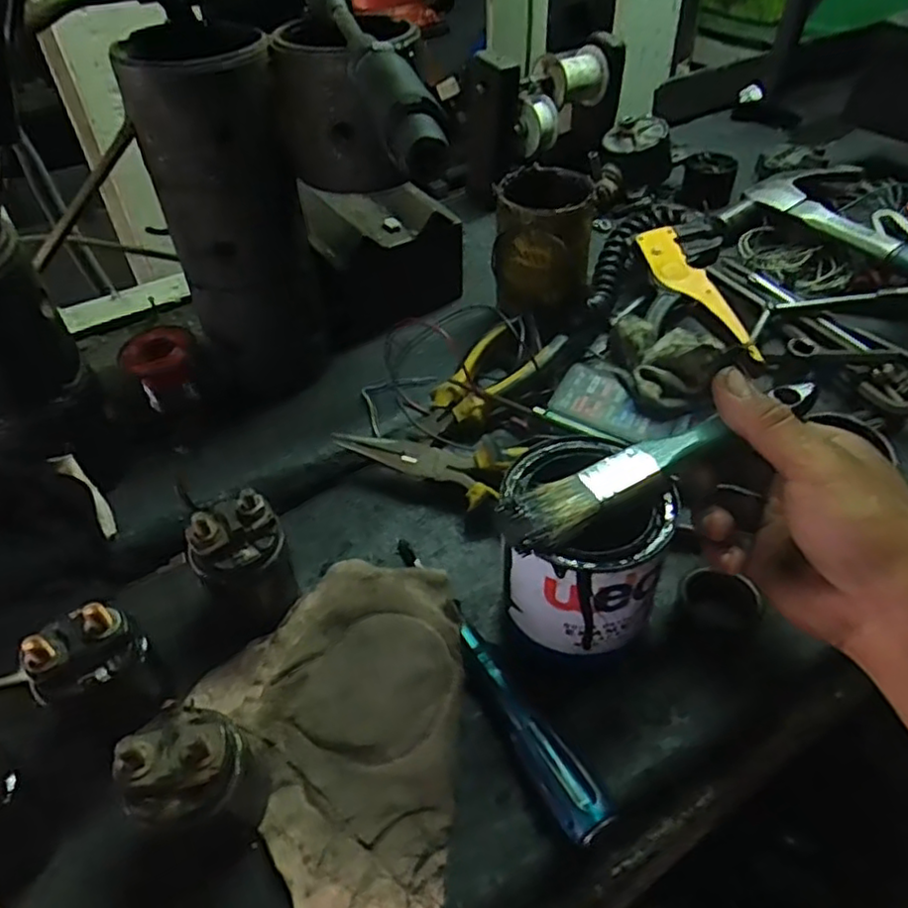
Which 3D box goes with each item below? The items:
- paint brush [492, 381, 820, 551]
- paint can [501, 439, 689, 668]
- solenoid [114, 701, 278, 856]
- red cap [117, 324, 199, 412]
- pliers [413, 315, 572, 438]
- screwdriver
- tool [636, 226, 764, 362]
[{"bbox_3d":[0.104,0.000,0.324,0.181,0.012,0.026,-24,49,-16],"label":"paint brush"},{"bbox_3d":[0.066,0.051,0.349,0.082,0.097,0.081,-1,46,1],"label":"paint can"},{"bbox_3d":[-0.114,0.142,0.295,0.046,0.081,0.054,0,46,2],"label":"solenoid"},{"bbox_3d":[-0.208,-0.060,0.482,0.048,0.045,0.044,-1,46,1],"label":"red cap"},{"bbox_3d":[0.023,-0.057,0.492,0.125,0.018,0.053,-41,56,-16],"label":"pliers"},{"bbox_3d":[0.014,0.113,0.357,0.024,0.029,0.193,-25,50,-21],"label":"screwdriver"},{"bbox_3d":[0.189,-0.130,0.526,0.038,0.008,0.156,-10,53,-8],"label":"tool"}]

